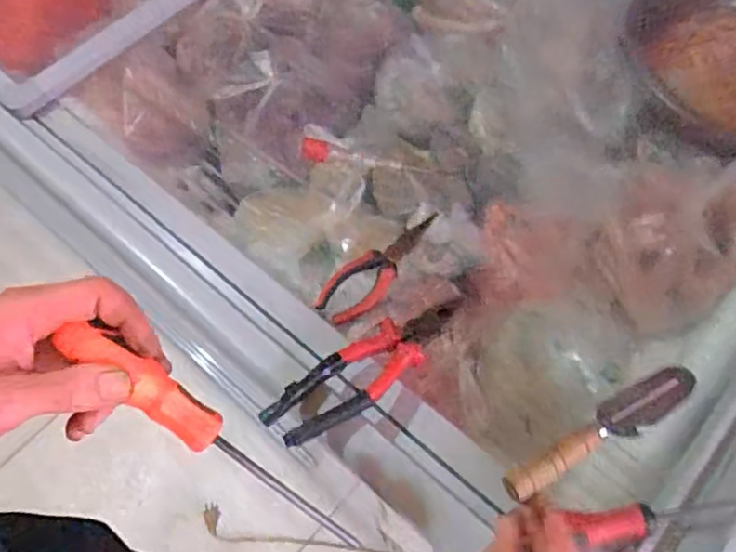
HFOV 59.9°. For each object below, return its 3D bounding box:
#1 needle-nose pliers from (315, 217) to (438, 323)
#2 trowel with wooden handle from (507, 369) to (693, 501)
[{"bbox_3d":[0.018,-0.009,0.636,0.156,0.027,0.048,-37,67,-15],"label":"needle-nose pliers"},{"bbox_3d":[0.200,0.130,0.541,0.197,0.031,0.035,-28,65,-12],"label":"trowel with wooden handle"}]

